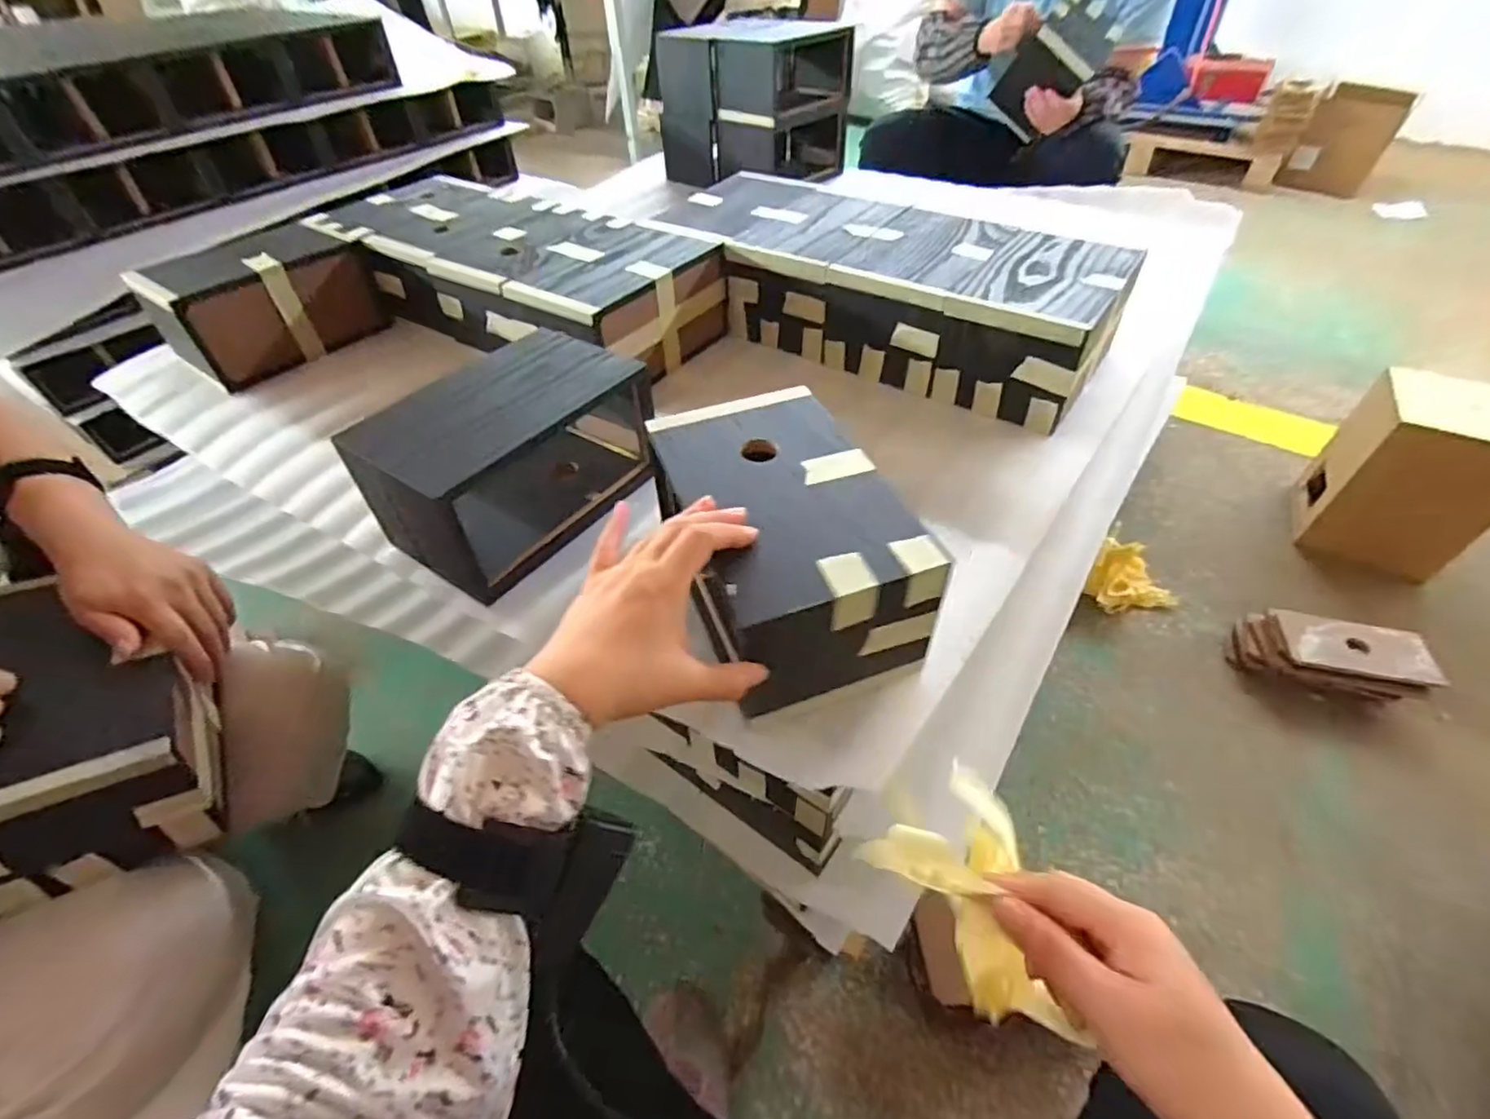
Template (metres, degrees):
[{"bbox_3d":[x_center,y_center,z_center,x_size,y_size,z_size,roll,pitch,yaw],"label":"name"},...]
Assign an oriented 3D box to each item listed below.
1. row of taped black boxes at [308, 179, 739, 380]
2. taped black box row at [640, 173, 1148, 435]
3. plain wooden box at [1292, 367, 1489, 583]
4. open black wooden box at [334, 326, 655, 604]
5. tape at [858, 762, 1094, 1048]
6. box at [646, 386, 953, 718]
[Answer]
[{"bbox_3d":[-0.299,-0.368,0.831,0.531,0.103,0.227,24,52,23],"label":"row of taped black boxes"},{"bbox_3d":[0.147,-0.331,0.772,0.538,0.111,0.218,29,54,26],"label":"taped black box row"},{"bbox_3d":[1.145,-0.133,1.113,0.202,0.274,0.196,19,50,19],"label":"plain wooden box"},{"bbox_3d":[-0.192,-0.098,0.556,0.140,0.114,0.226,23,52,22],"label":"open black wooden box"},{"bbox_3d":[0.136,0.178,0.354,0.117,0.077,0.091,32,55,28],"label":"tape"},{"bbox_3d":[0.017,-0.016,0.461,0.151,0.094,0.228,-16,48,-12],"label":"box"}]

